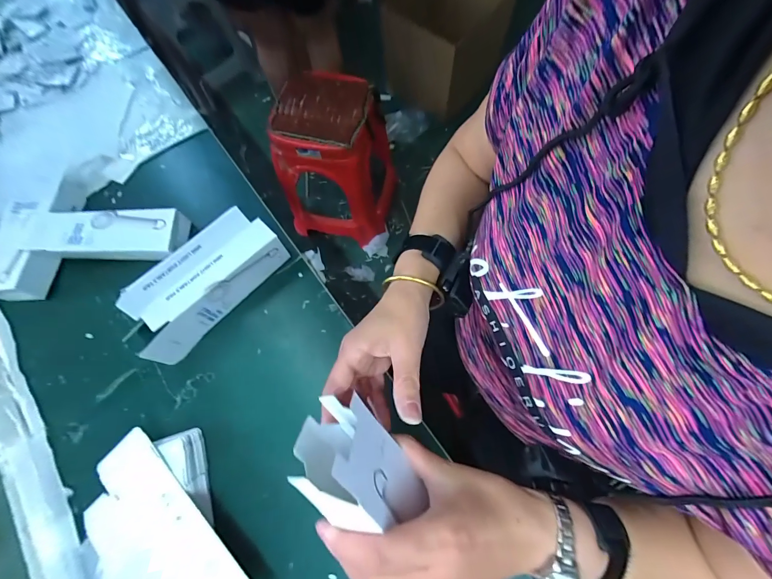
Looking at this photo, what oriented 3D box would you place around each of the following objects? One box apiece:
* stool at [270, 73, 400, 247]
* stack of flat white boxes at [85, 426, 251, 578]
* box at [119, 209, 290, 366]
[{"bbox_3d":[-0.155,-0.422,1.112,0.339,0.469,0.337,6,71,5],"label":"stool"},{"bbox_3d":[-0.224,0.279,0.346,0.150,0.040,0.251,-23,72,-7],"label":"stack of flat white boxes"},{"bbox_3d":[-0.234,-0.008,0.429,0.089,0.072,0.209,41,76,13],"label":"box"}]

